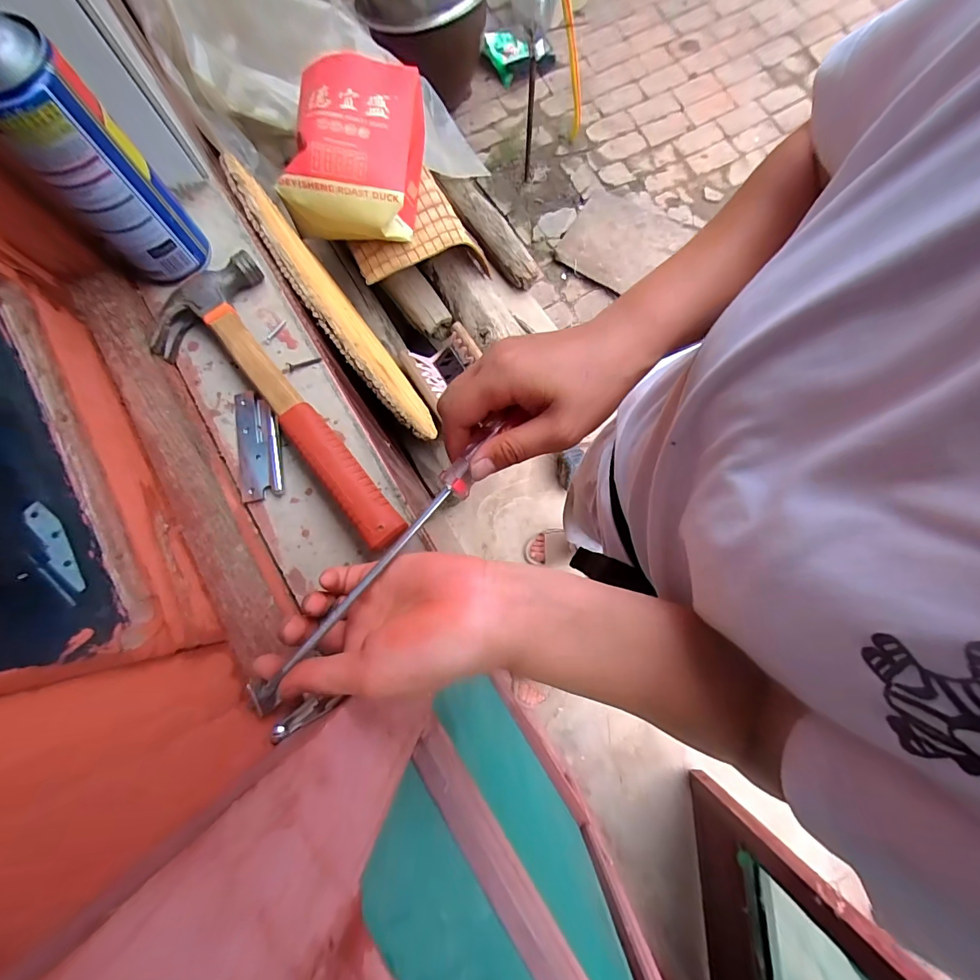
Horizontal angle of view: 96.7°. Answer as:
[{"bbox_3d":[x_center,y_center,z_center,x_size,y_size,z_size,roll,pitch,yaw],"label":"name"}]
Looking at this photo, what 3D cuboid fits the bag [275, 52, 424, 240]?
[{"bbox_3d":[-0.288,-0.728,0.940,0.270,0.157,0.337,5,78,2],"label":"bag"}]

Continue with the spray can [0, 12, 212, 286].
[{"bbox_3d":[-0.290,-0.234,0.313,0.051,0.186,0.069,40,81,9],"label":"spray can"}]

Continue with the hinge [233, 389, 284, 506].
[{"bbox_3d":[-0.192,-0.040,0.360,0.040,0.013,0.094,-9,78,-1],"label":"hinge"}]

